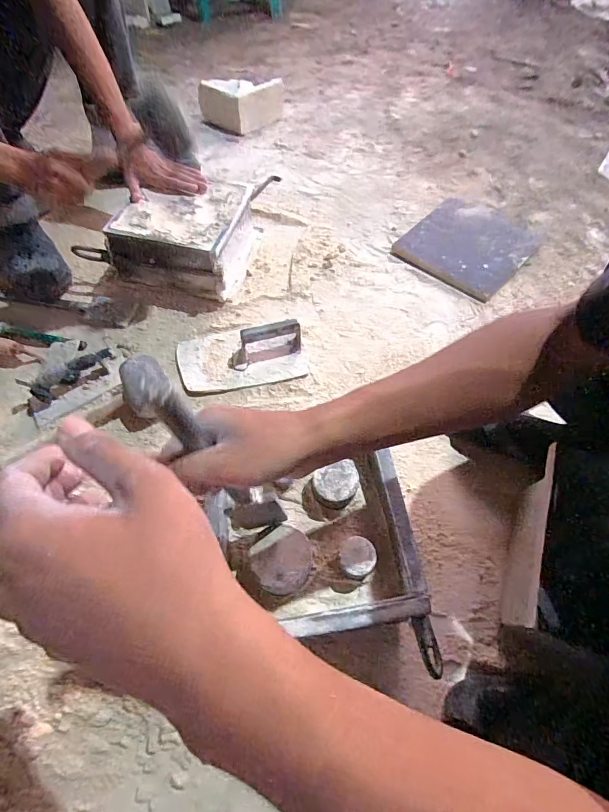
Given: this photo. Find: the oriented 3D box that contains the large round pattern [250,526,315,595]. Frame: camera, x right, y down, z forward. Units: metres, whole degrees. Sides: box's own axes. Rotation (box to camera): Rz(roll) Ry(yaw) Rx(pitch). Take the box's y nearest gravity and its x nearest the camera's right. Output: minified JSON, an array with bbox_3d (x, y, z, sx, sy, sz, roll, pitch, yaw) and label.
[{"bbox_3d":[-0.023,0.184,0.472,0.071,0.037,0.065,-1,57,2],"label":"large round pattern"}]

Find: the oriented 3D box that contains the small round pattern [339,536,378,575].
[{"bbox_3d":[0.062,0.181,0.478,0.040,0.040,0.042,-1,57,2],"label":"small round pattern"}]

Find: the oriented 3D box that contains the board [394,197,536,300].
[{"bbox_3d":[0.380,-0.377,0.911,0.241,0.028,0.292,34,64,22],"label":"board"}]

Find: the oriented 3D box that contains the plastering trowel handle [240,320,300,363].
[{"bbox_3d":[-0.059,-0.116,0.719,0.104,0.074,0.025,-12,57,-5],"label":"plastering trowel handle"}]

